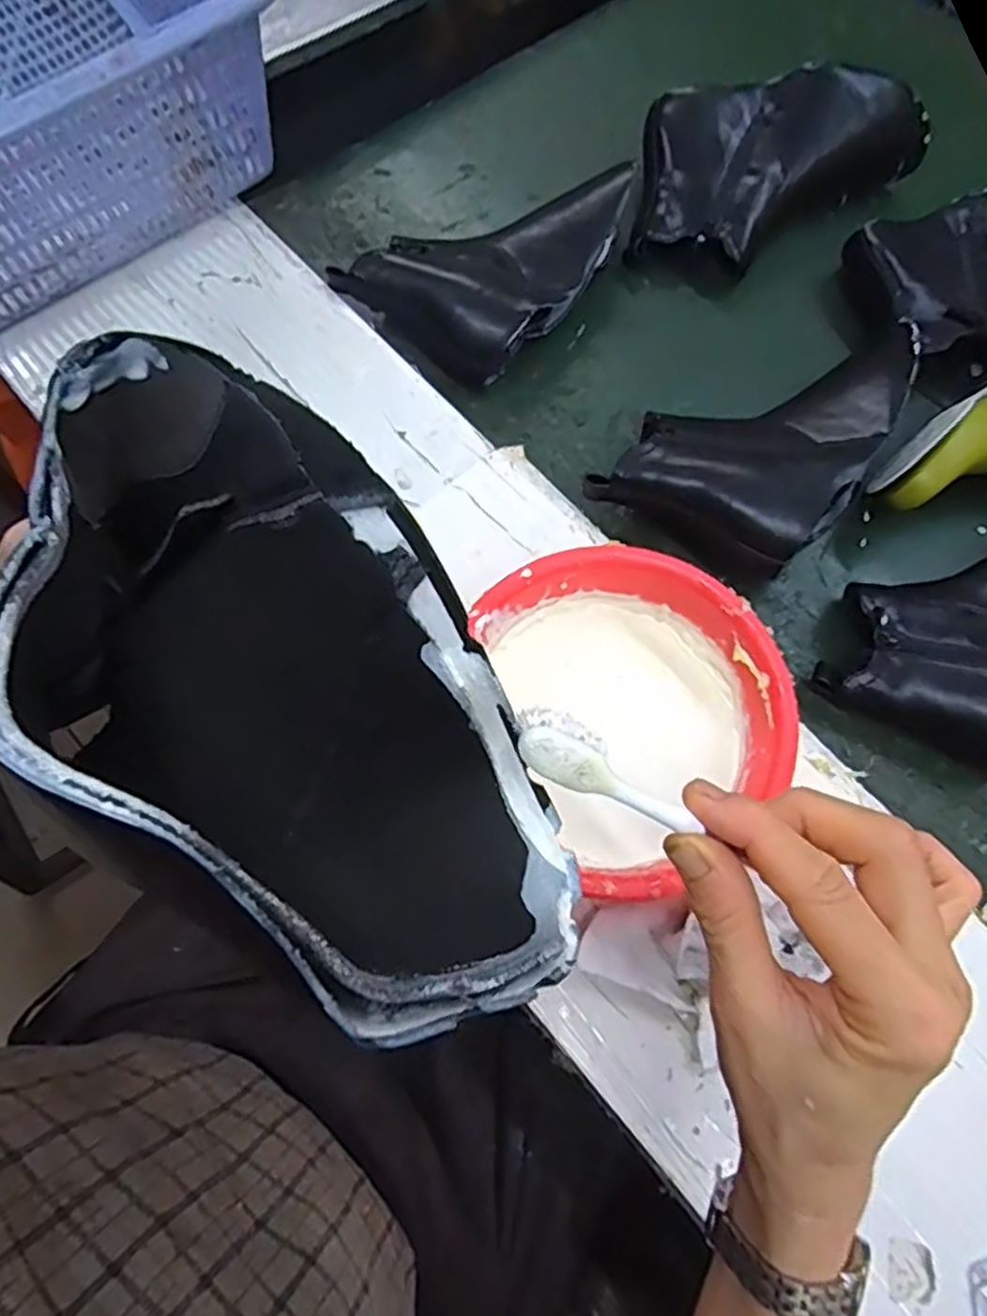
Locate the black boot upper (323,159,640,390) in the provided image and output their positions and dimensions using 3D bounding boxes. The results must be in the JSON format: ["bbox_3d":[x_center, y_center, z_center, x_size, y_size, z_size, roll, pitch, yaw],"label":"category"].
[{"bbox_3d":[-0.001,-0.328,0.607,0.148,0.066,0.206,31,73,9],"label":"black boot upper"}]

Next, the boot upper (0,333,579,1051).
[{"bbox_3d":[-0.062,-0.005,0.200,0.096,0.096,0.214,-29,74,-11],"label":"boot upper"}]

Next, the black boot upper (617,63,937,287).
[{"bbox_3d":[0.231,-0.436,0.643,0.264,0.080,0.158,-31,74,-11],"label":"black boot upper"}]

